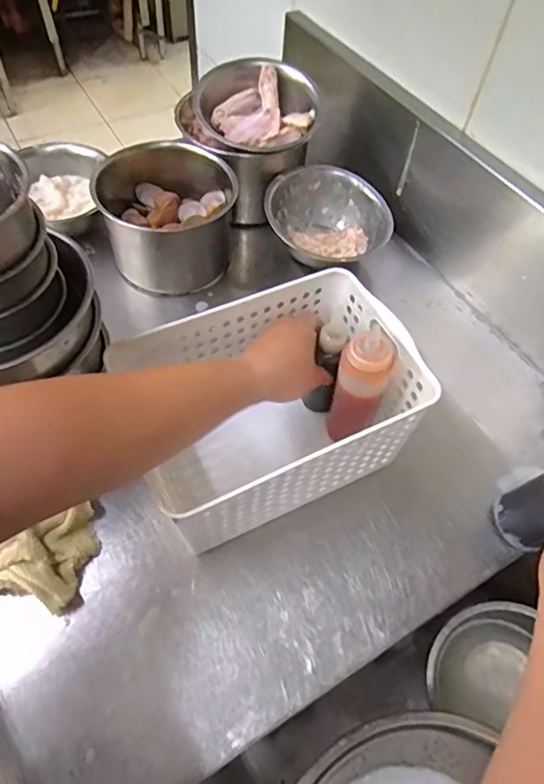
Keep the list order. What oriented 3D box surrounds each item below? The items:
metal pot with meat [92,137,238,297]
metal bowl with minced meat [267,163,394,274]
[{"bbox_3d":[-0.141,-0.242,0.692,0.166,0.137,0.186,-19,59,-15],"label":"metal pot with meat"},{"bbox_3d":[0.074,-0.243,0.721,0.160,0.073,0.137,-7,57,-7],"label":"metal bowl with minced meat"}]

